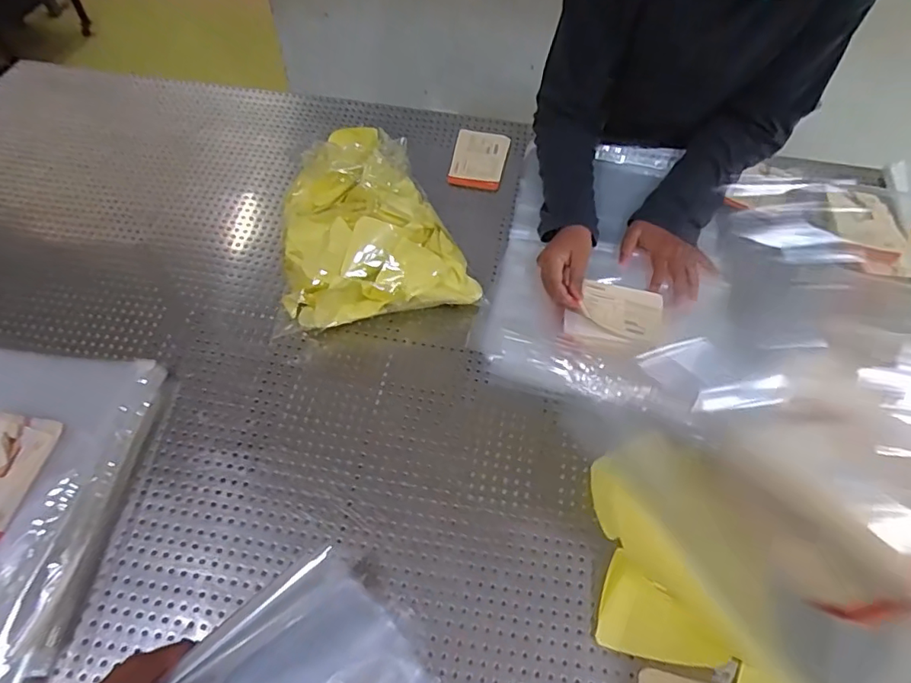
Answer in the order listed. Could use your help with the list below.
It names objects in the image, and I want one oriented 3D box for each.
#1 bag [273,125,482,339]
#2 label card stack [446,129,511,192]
[{"bbox_3d":[-0.138,-0.178,0.774,0.257,0.136,0.307,-15,58,-11],"label":"bag"},{"bbox_3d":[0.041,-0.311,0.935,0.090,0.013,0.138,10,57,5],"label":"label card stack"}]

